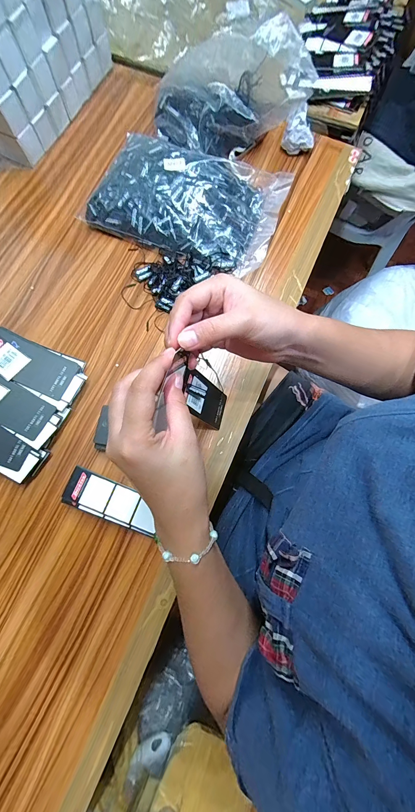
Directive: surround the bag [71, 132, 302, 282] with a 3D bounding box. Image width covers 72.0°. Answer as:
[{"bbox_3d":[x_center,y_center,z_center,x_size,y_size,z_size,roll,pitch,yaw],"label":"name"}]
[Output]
[{"bbox_3d":[-0.029,-0.314,0.437,0.276,0.060,0.169,18,76,3],"label":"bag"}]

